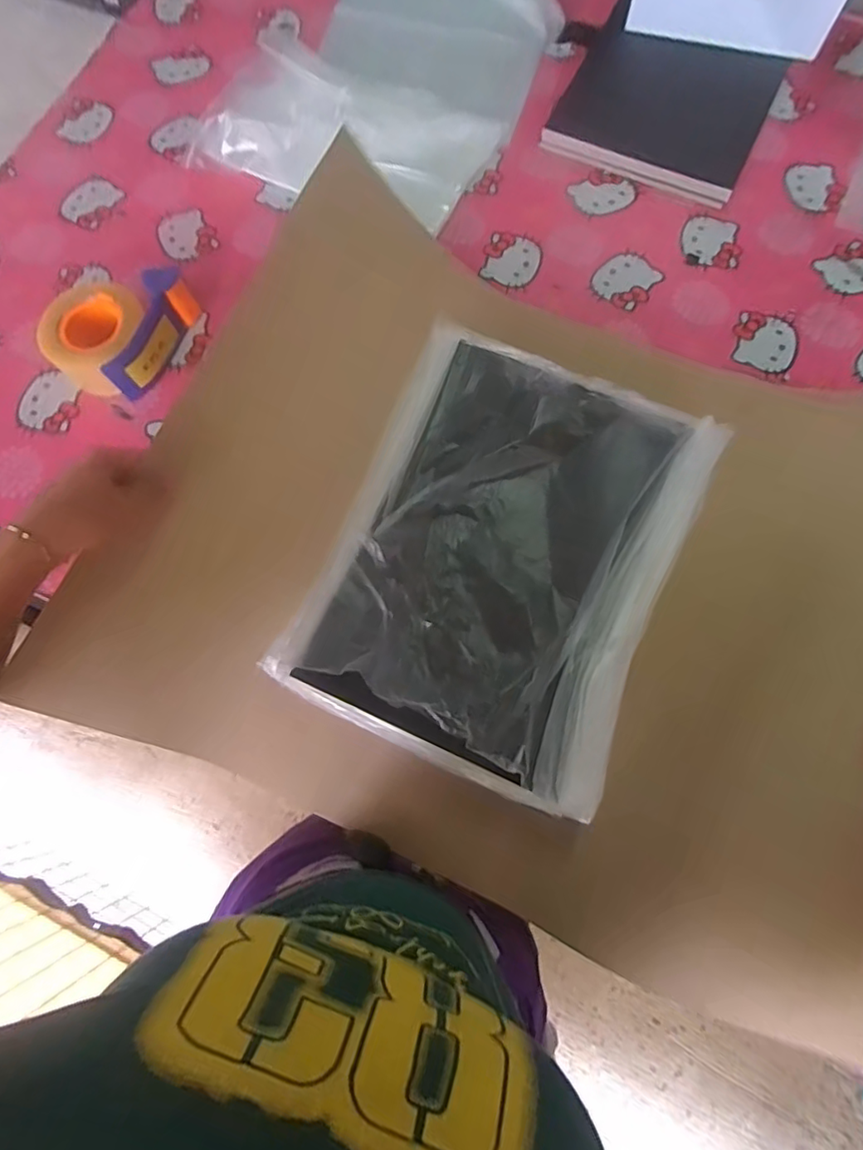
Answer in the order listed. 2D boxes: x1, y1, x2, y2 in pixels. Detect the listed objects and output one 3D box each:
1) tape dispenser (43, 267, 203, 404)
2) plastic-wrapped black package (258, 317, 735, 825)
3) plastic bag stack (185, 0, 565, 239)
[{"bbox_3d":[-0.358,-0.283,0.642,0.125,0.064,0.152,22,74,8],"label":"tape dispenser"},{"bbox_3d":[0.067,-0.029,0.512,0.300,0.050,0.396,23,76,8],"label":"plastic-wrapped black package"},{"bbox_3d":[-0.040,-0.734,0.787,0.369,0.055,0.543,19,73,7],"label":"plastic bag stack"}]

